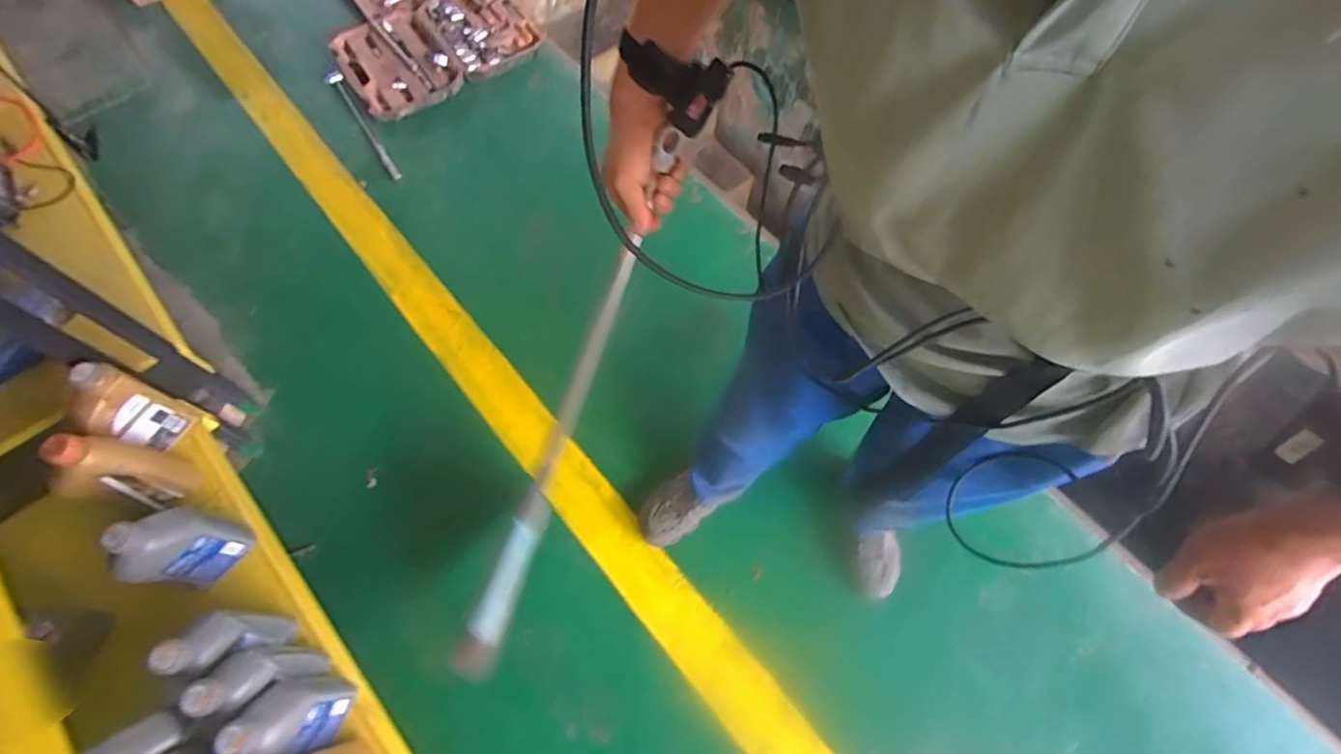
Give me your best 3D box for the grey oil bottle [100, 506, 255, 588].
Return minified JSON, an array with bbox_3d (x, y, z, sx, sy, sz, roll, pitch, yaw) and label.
[{"bbox_3d":[-0.726,0.247,0.864,0.110,0.189,0.064,-40,73,-17],"label":"grey oil bottle"}]

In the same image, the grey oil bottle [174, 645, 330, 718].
[{"bbox_3d":[-0.556,0.409,0.788,0.074,0.185,0.084,32,69,12],"label":"grey oil bottle"}]

